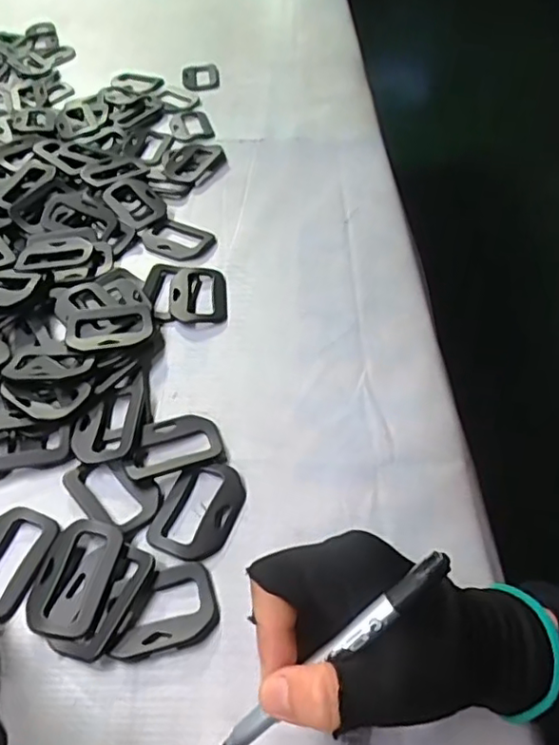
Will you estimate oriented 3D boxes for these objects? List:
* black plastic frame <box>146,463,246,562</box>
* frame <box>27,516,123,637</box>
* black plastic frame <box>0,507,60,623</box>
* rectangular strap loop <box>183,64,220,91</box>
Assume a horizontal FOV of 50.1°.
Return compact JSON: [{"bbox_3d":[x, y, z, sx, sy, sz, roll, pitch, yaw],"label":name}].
[{"bbox_3d":[-0.046,0.078,0.344,0.044,0.004,0.060,15,52,15],"label":"black plastic frame"},{"bbox_3d":[-0.111,0.108,0.319,0.041,0.010,0.060,9,51,10],"label":"frame"},{"bbox_3d":[-0.151,0.104,0.331,0.041,0.005,0.059,13,52,13],"label":"black plastic frame"},{"bbox_3d":[-0.092,-0.345,0.694,0.044,0.008,0.050,-5,50,-2],"label":"rectangular strap loop"}]

